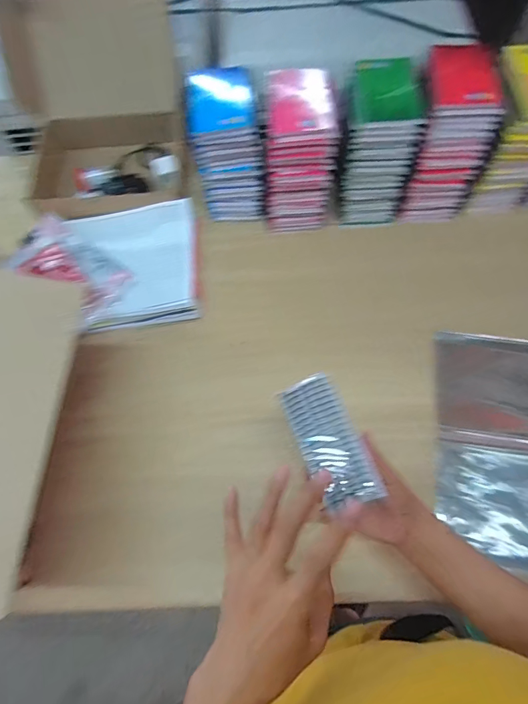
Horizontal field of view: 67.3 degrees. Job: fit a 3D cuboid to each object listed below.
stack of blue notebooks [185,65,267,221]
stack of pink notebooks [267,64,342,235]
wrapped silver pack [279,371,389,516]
[{"bbox_3d":[-0.057,-0.328,0.653,0.101,0.185,0.128,-7,66,0],"label":"stack of blue notebooks"},{"bbox_3d":[0.061,-0.334,0.660,0.104,0.194,0.171,2,66,4],"label":"stack of pink notebooks"},{"bbox_3d":[0.062,0.085,0.388,0.055,0.012,0.126,-22,66,-7],"label":"wrapped silver pack"}]

